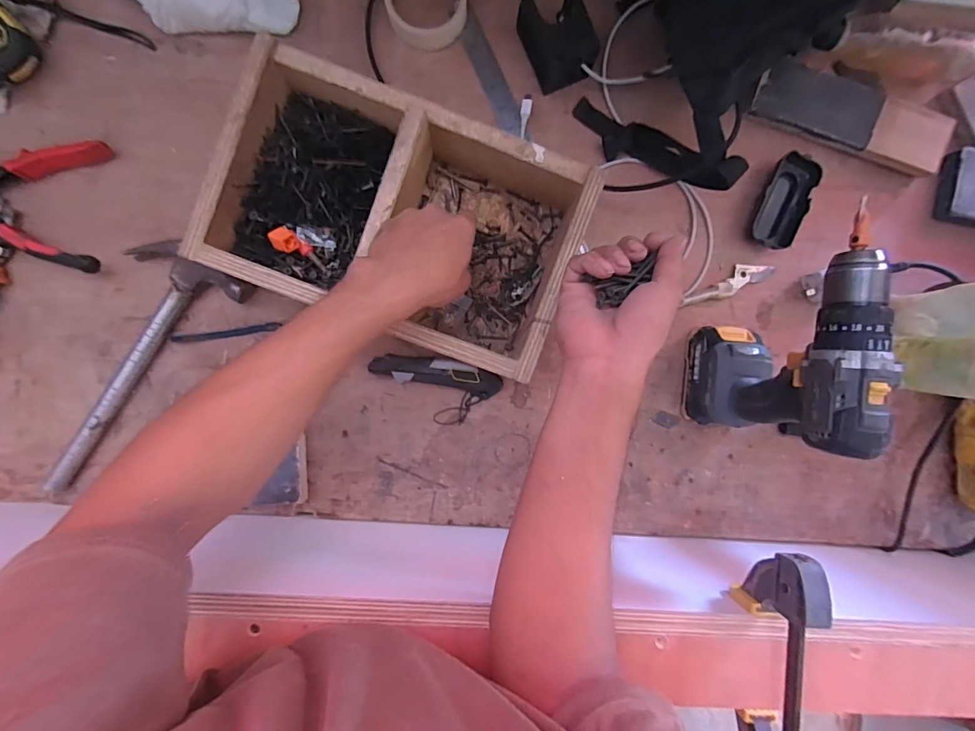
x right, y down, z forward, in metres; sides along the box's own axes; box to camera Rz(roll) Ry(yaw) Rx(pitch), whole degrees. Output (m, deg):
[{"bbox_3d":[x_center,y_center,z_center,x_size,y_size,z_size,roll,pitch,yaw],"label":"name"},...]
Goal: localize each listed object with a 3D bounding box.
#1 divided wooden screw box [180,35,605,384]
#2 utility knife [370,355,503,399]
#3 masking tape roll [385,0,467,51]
[{"bbox_3d":[-0.086,-0.143,0.453,0.329,0.104,0.206,20,92,-5],"label":"divided wooden screw box"},{"bbox_3d":[-0.059,0.009,0.520,0.152,0.024,0.037,12,92,-4],"label":"utility knife"},{"bbox_3d":[-0.068,-0.408,0.501,0.088,0.031,0.086,0,93,-4],"label":"masking tape roll"}]

